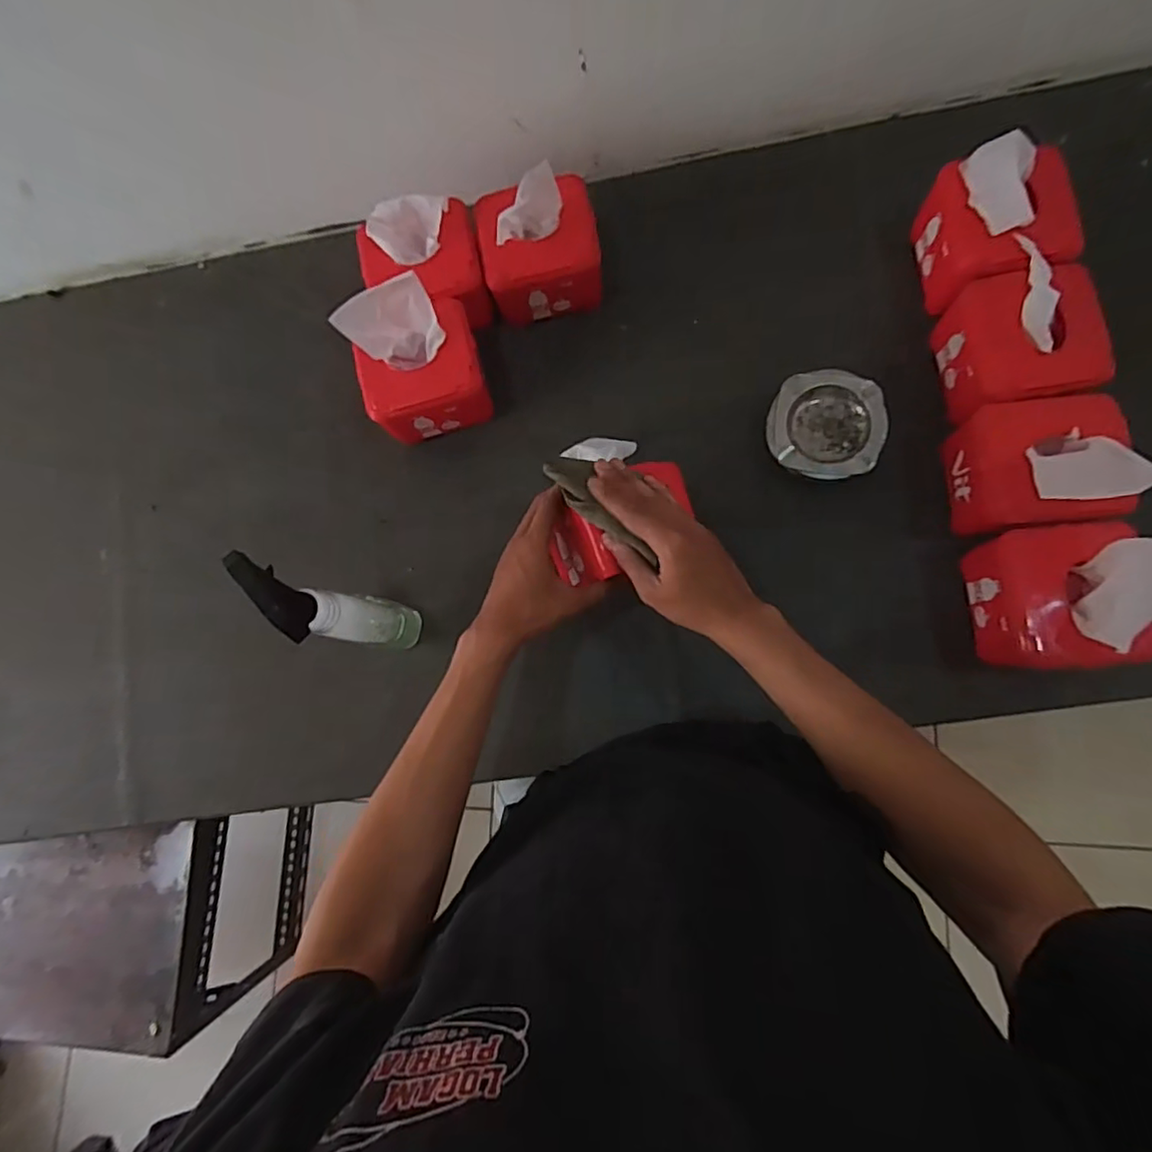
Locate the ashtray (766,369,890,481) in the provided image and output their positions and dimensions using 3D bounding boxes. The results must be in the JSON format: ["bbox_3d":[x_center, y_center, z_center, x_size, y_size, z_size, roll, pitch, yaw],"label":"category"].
[{"bbox_3d":[0.272,-0.163,0.657,0.121,0.035,0.119,3,83,6],"label":"ashtray"}]

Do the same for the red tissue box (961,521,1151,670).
[{"bbox_3d":[0.452,0.021,0.555,0.105,0.141,0.126,0,82,6],"label":"red tissue box"}]

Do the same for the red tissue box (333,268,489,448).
[{"bbox_3d":[-0.169,-0.228,0.664,0.129,0.140,0.121,-23,80,2],"label":"red tissue box"}]

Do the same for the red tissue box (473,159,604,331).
[{"bbox_3d":[-0.040,-0.371,0.670,0.129,0.145,0.113,-8,81,5],"label":"red tissue box"}]

